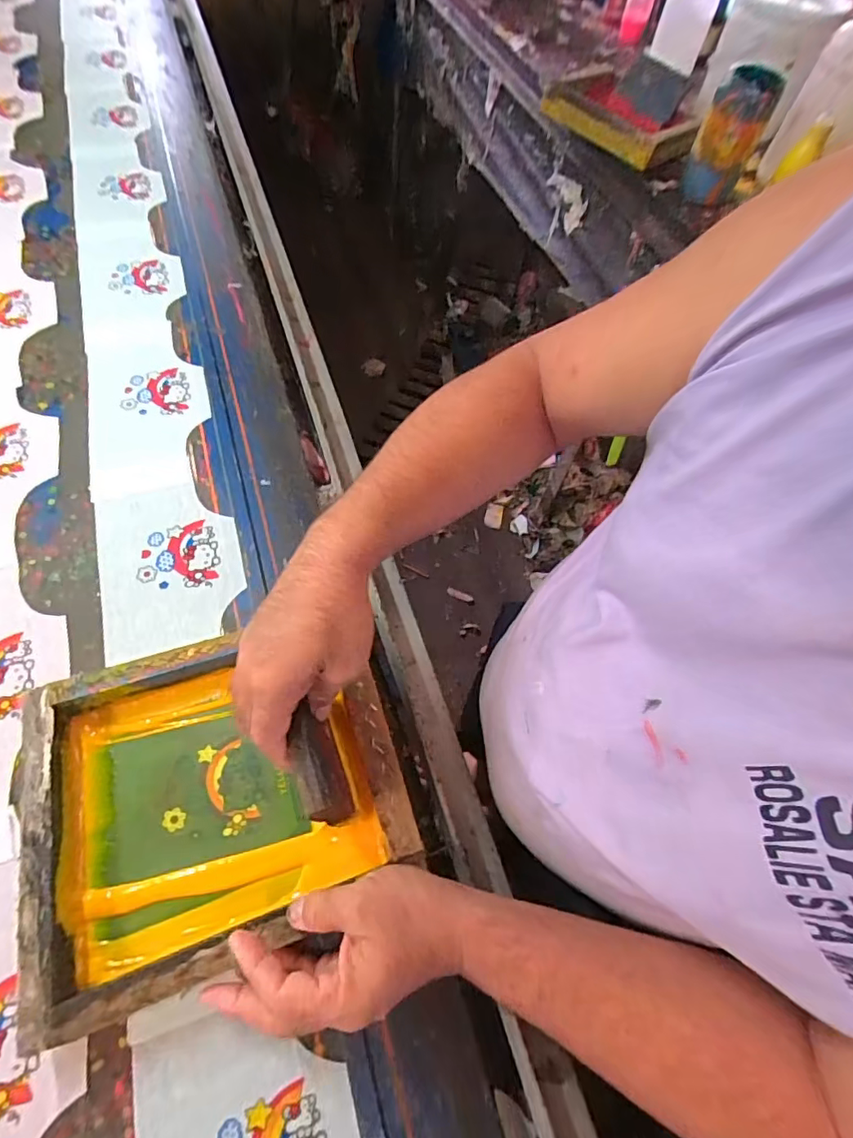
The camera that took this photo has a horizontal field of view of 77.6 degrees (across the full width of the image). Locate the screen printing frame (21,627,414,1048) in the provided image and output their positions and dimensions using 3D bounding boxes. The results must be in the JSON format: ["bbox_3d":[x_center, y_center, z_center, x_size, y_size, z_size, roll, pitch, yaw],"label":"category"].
[{"bbox_3d":[-0.162,0.177,0.431,0.275,0.046,0.238,-15,63,-12],"label":"screen printing frame"}]

